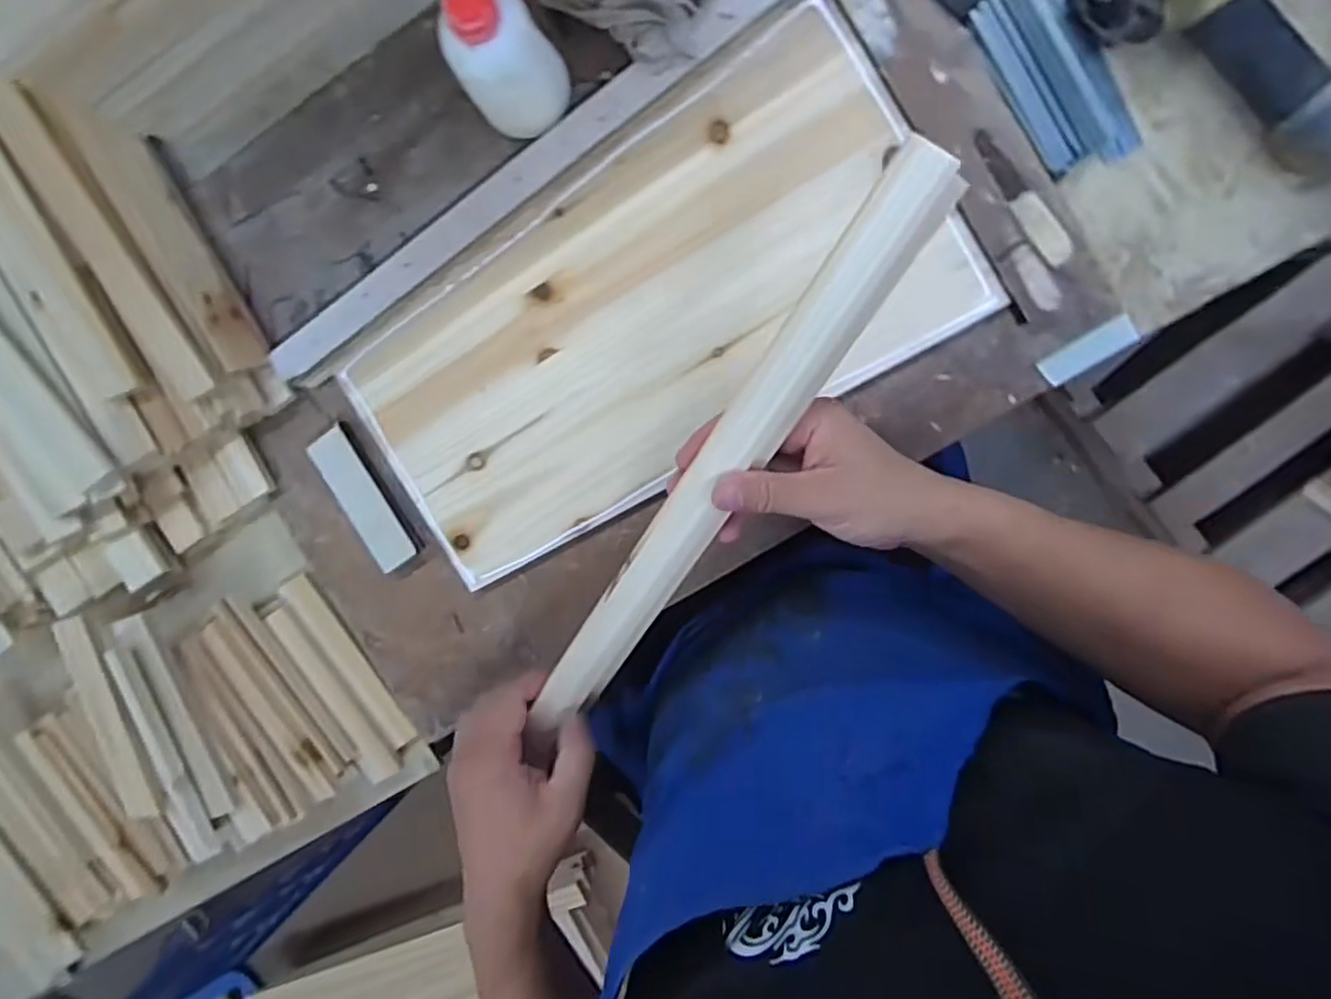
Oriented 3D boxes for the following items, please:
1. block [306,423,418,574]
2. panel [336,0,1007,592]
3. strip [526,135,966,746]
[{"bbox_3d":[-0.227,0.000,0.519,0.033,0.014,0.109,-30,94,8],"label":"block"},{"bbox_3d":[-0.017,-0.122,0.478,0.416,0.022,0.219,-31,94,8],"label":"panel"},{"bbox_3d":[0.026,-0.004,0.392,0.038,0.020,0.392,34,112,0],"label":"strip"}]

